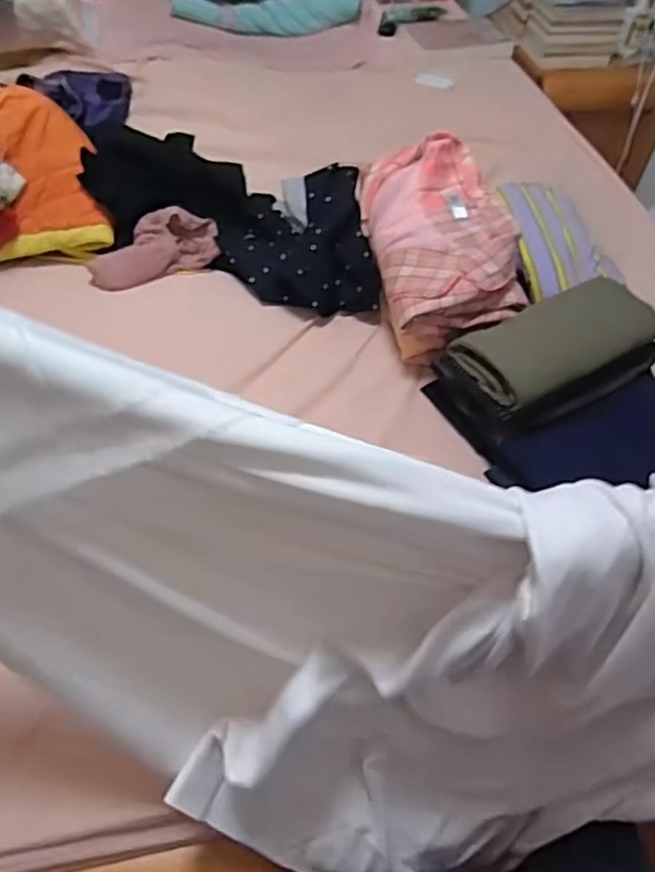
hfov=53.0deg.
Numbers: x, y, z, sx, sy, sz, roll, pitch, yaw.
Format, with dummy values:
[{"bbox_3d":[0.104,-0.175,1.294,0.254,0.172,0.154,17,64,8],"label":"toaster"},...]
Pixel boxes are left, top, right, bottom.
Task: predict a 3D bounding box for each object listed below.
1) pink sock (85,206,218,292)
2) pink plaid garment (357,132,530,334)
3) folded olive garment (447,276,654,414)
[{"bbox_3d":[-0.281,-0.300,1.066,0.212,0.075,0.082,-26,56,-7],"label":"pink sock"},{"bbox_3d":[0.164,-0.309,0.974,0.192,0.109,0.315,-5,52,-9],"label":"pink plaid garment"},{"bbox_3d":[0.309,-0.129,0.862,0.283,0.035,0.135,-25,57,-22],"label":"folded olive garment"}]

